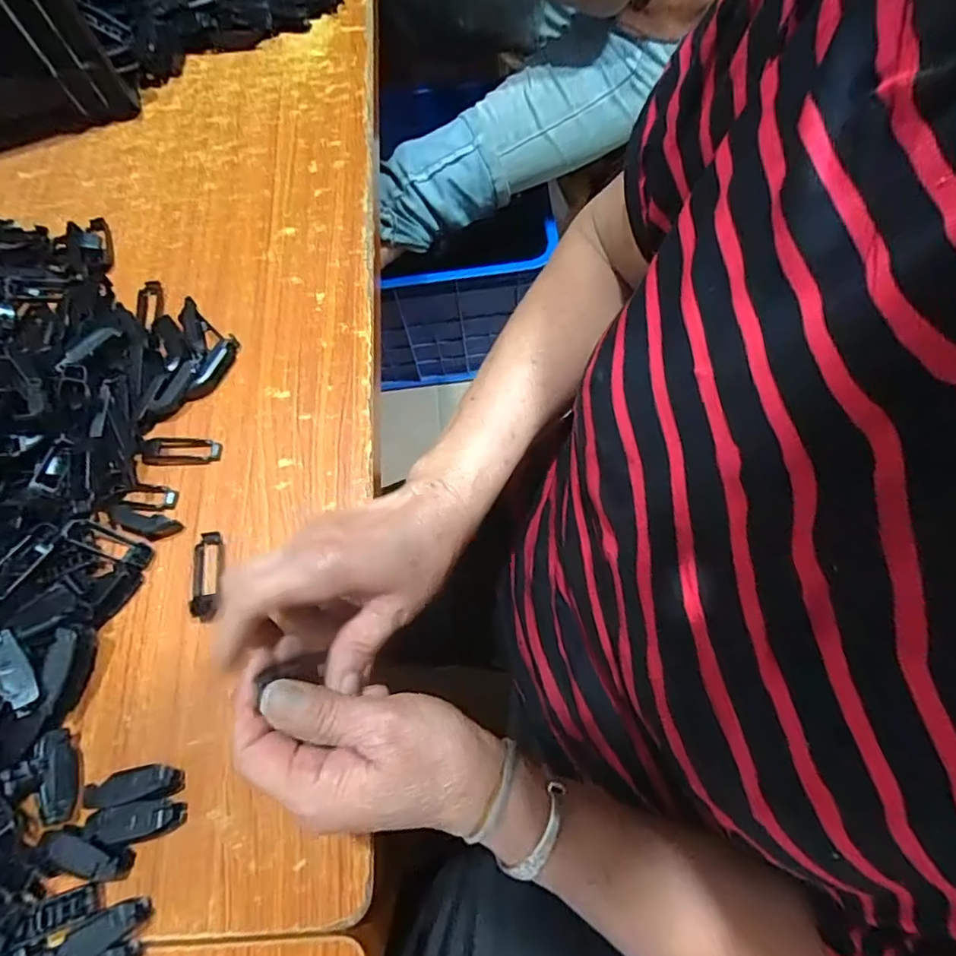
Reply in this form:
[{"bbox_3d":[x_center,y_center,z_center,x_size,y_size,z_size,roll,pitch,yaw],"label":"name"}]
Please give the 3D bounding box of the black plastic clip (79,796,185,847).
[{"bbox_3d":[-0.196,0.195,0.310,0.050,0.014,0.021,-14,69,-4],"label":"black plastic clip"}]

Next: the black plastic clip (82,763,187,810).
[{"bbox_3d":[-0.200,0.179,0.320,0.048,0.017,0.018,-10,69,-2],"label":"black plastic clip"}]

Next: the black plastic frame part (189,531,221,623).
[{"bbox_3d":[-0.183,0.065,0.365,0.017,0.010,0.060,-8,69,-2],"label":"black plastic frame part"}]

